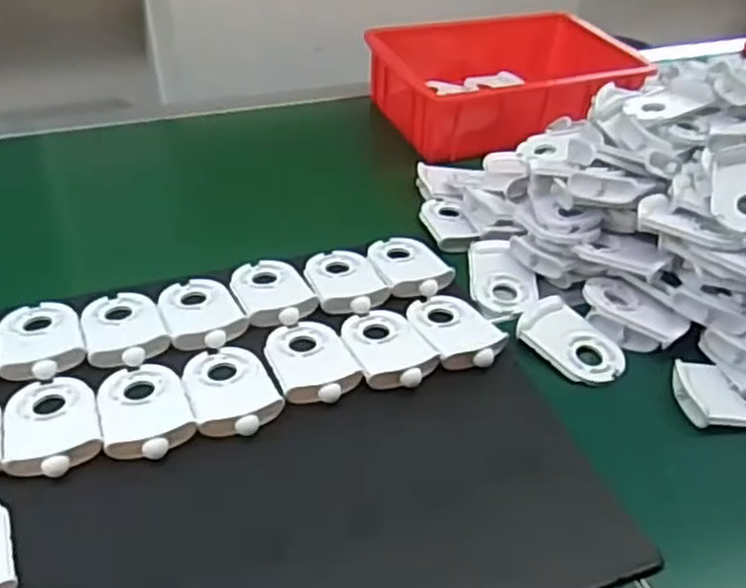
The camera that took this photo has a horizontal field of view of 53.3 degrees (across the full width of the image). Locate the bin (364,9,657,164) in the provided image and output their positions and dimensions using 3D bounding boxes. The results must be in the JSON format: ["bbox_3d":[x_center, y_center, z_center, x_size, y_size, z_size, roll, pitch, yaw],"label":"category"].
[{"bbox_3d":[0.176,-0.260,0.906,0.321,0.081,0.205,-13,41,-19],"label":"bin"}]

